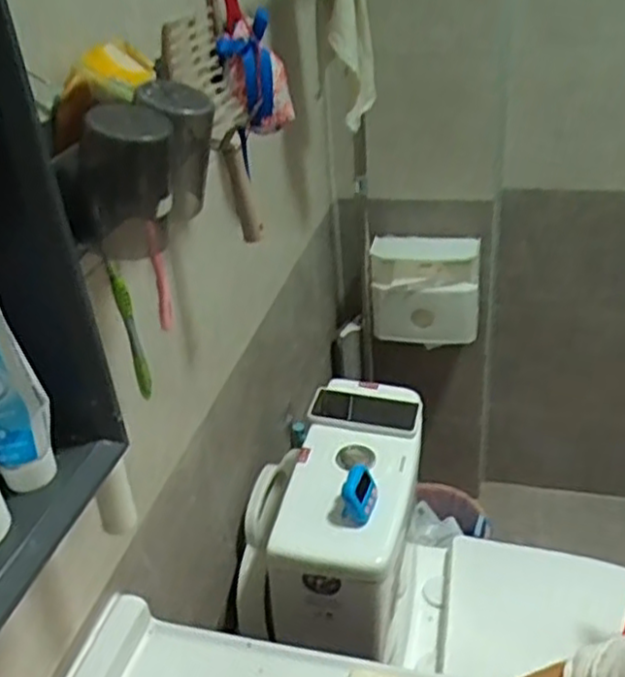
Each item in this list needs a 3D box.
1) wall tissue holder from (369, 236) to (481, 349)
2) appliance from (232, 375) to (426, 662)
[{"bbox_3d":[0.237,-0.087,1.517,0.223,0.225,0.071,-5,32,0],"label":"wall tissue holder"},{"bbox_3d":[0.060,0.232,1.035,0.177,0.182,0.351,8,34,19],"label":"appliance"}]

